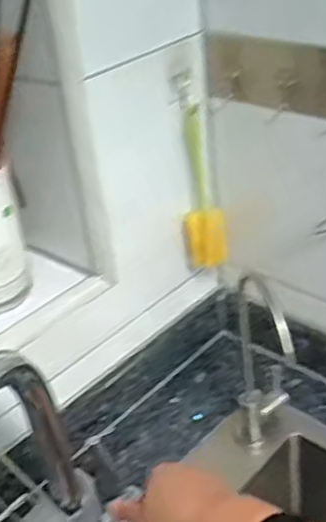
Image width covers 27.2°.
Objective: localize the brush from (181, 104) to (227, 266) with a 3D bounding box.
[{"bbox_3d":[0.047,-0.087,0.811,0.048,0.191,0.054,-4,33,5],"label":"brush"}]

